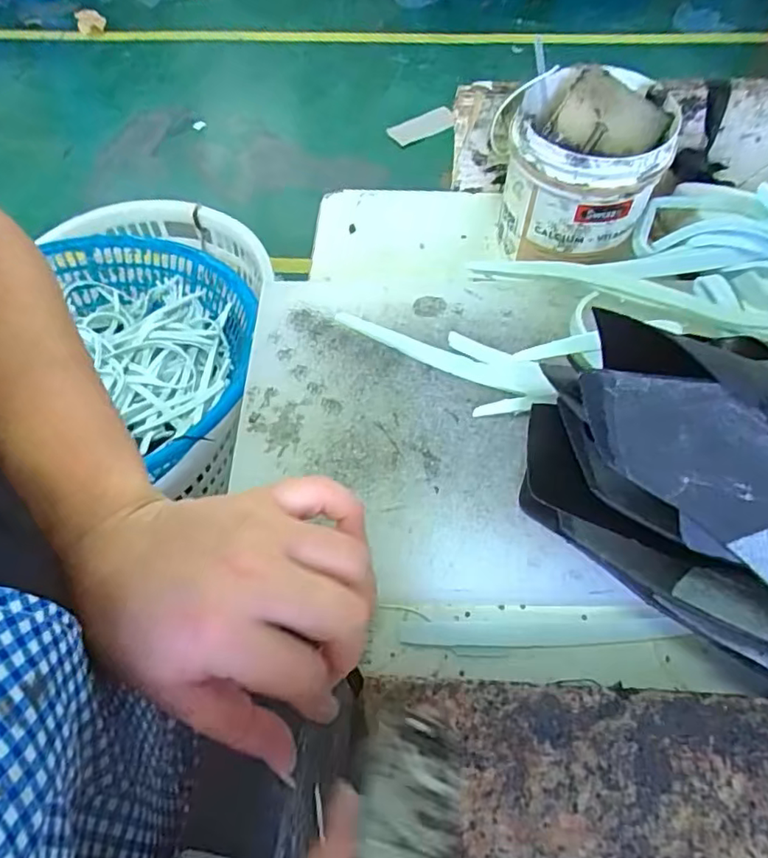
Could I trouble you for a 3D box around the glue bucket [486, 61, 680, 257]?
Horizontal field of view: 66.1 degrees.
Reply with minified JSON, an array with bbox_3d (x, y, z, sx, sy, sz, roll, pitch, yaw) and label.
[{"bbox_3d":[0.119,-0.167,0.372,0.103,0.080,0.091,10,60,6],"label":"glue bucket"}]

